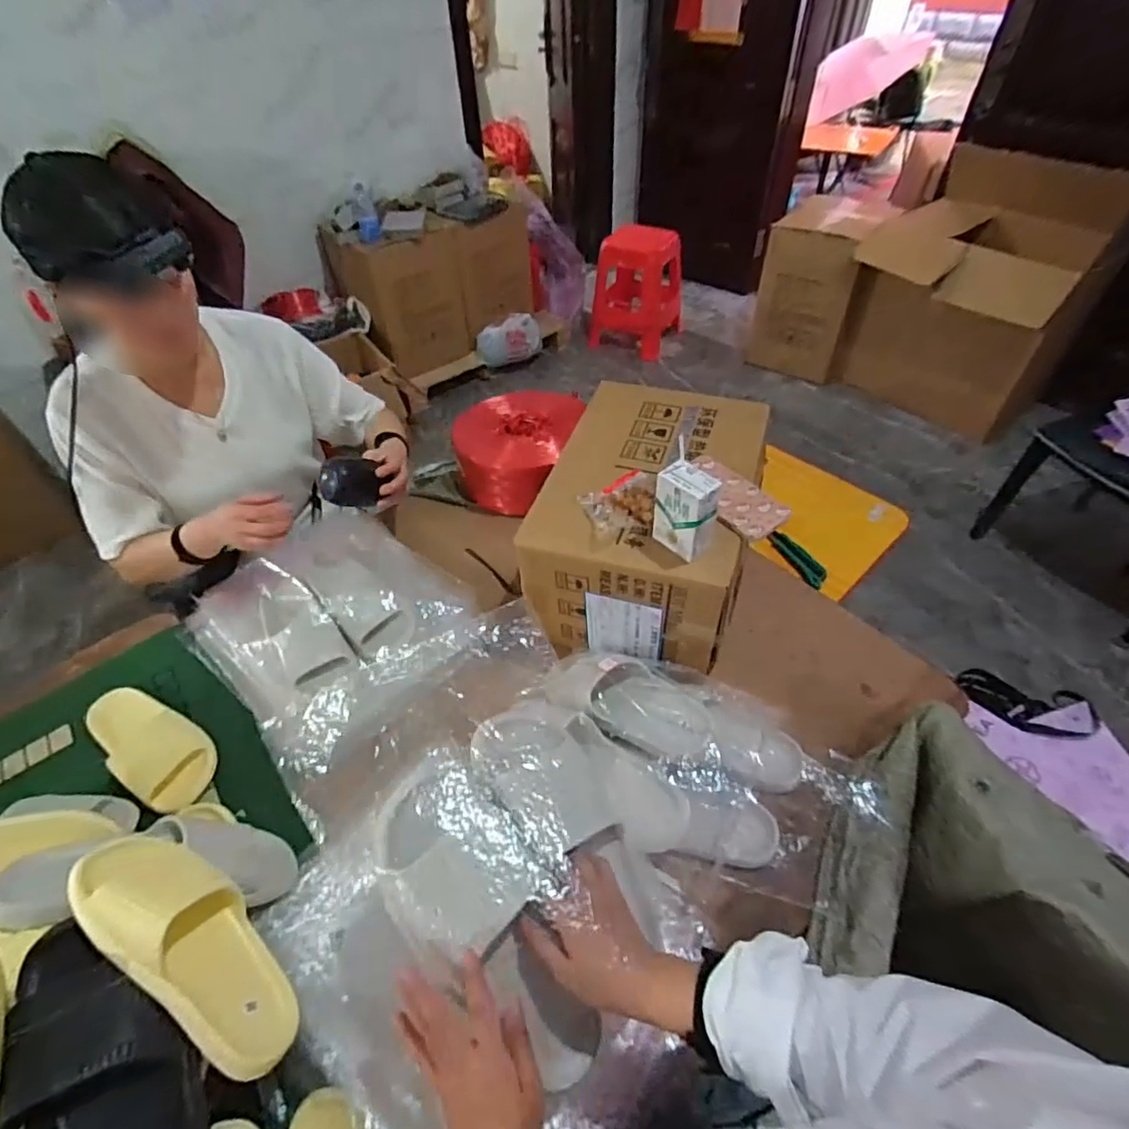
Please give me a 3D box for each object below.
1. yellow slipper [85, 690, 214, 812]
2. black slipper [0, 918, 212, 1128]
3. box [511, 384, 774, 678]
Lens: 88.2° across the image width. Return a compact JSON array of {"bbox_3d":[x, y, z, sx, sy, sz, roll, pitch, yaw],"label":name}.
[{"bbox_3d":[-0.585,0.248,0.818,0.232,0.050,0.102,26,54,23],"label":"yellow slipper"},{"bbox_3d":[-0.376,0.431,0.479,0.112,0.068,0.281,-32,75,-24],"label":"black slipper"},{"bbox_3d":[0.139,-0.070,0.913,0.292,0.225,0.384,16,51,16],"label":"box"}]

